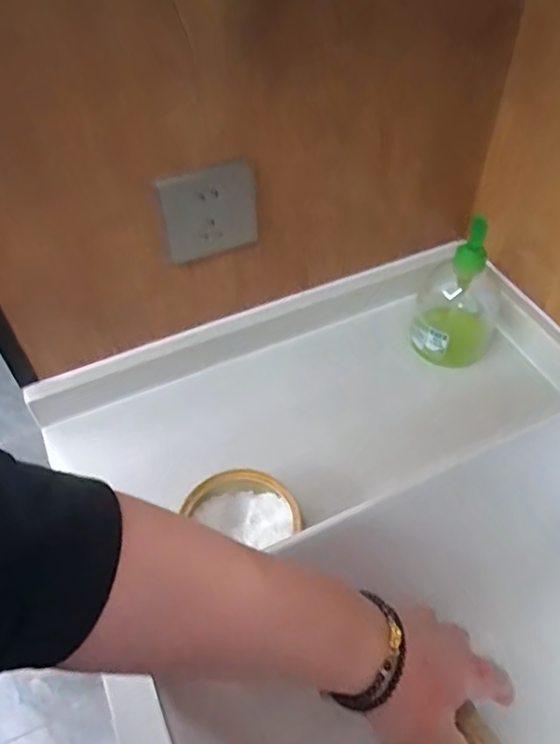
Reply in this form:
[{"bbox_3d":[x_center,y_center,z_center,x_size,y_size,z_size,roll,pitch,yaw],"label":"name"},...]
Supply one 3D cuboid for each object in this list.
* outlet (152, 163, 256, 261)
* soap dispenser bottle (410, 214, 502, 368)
[{"bbox_3d":[-0.061,-0.138,0.527,0.083,0.099,0.011,-19,61,-11],"label":"outlet"},{"bbox_3d":[0.186,-0.079,0.606,0.085,0.158,0.072,16,53,15],"label":"soap dispenser bottle"}]

